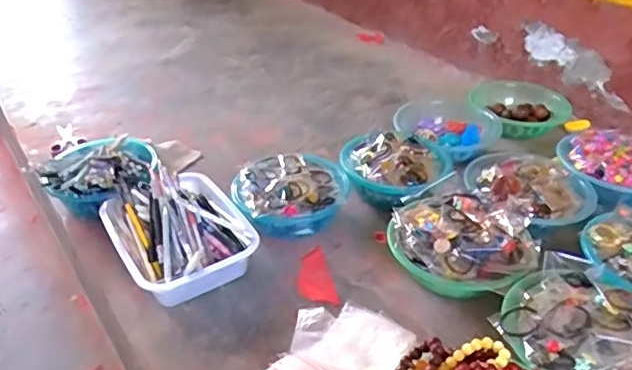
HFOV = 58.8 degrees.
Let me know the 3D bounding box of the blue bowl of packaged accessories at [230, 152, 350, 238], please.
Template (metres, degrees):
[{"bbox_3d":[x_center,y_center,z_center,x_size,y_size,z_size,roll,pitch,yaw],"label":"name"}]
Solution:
[{"bbox_3d":[-0.042,0.023,1.064,0.209,0.099,0.189,-15,38,-21],"label":"blue bowl of packaged accessories"}]

